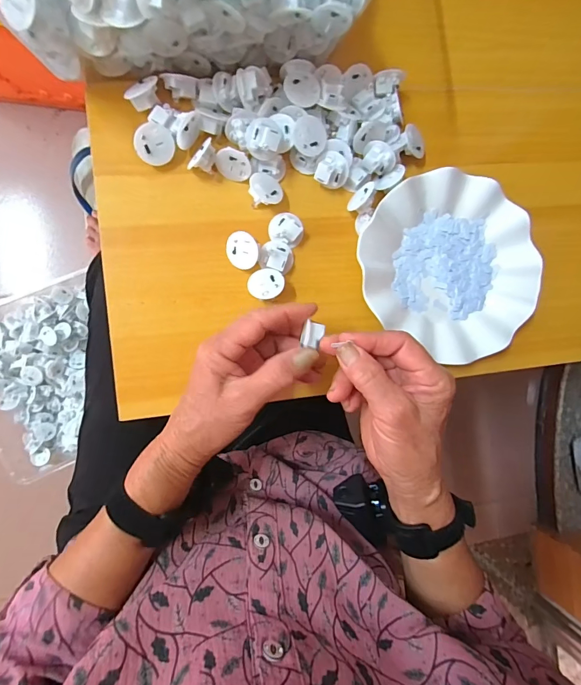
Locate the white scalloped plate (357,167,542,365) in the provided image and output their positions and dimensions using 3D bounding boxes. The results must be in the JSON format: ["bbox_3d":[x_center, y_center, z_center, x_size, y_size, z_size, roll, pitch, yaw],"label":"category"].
[{"bbox_3d":[0.159,-0.078,0.388,0.182,0.019,0.170,0,90,-10],"label":"white scalloped plate"}]

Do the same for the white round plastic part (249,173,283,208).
[{"bbox_3d":[-0.023,-0.140,0.359,0.030,0.016,0.028,1,90,-10],"label":"white round plastic part"}]

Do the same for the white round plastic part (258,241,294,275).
[{"bbox_3d":[-0.012,-0.080,0.363,0.032,0.016,0.028,14,88,-10],"label":"white round plastic part"}]

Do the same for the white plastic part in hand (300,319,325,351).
[{"bbox_3d":[0.018,-0.006,0.299,0.015,0.007,0.020,22,86,-9],"label":"white plastic part in hand"}]

